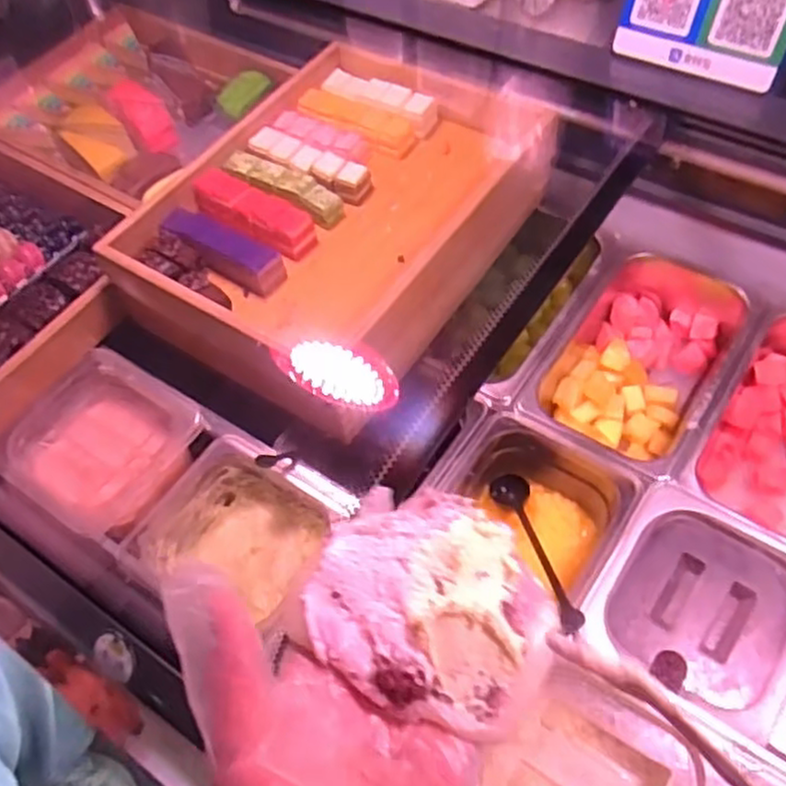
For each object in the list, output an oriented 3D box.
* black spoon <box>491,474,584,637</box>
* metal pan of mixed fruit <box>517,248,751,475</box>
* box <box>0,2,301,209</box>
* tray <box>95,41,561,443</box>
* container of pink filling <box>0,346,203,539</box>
[{"bbox_3d":[0.129,0.135,0.671,0.034,0.023,0.207,-10,29,-3],"label":"black spoon"},{"bbox_3d":[0.263,-0.036,0.791,0.172,0.088,0.282,25,59,20],"label":"metal pan of mixed fruit"},{"bbox_3d":[-0.357,-0.409,0.981,0.461,0.047,0.304,30,61,23],"label":"box"},{"bbox_3d":[-0.020,-0.220,0.813,0.354,0.112,0.509,27,60,22],"label":"tray"},{"bbox_3d":[-0.304,0.056,0.768,0.171,0.079,0.160,27,60,22],"label":"container of pink filling"}]

